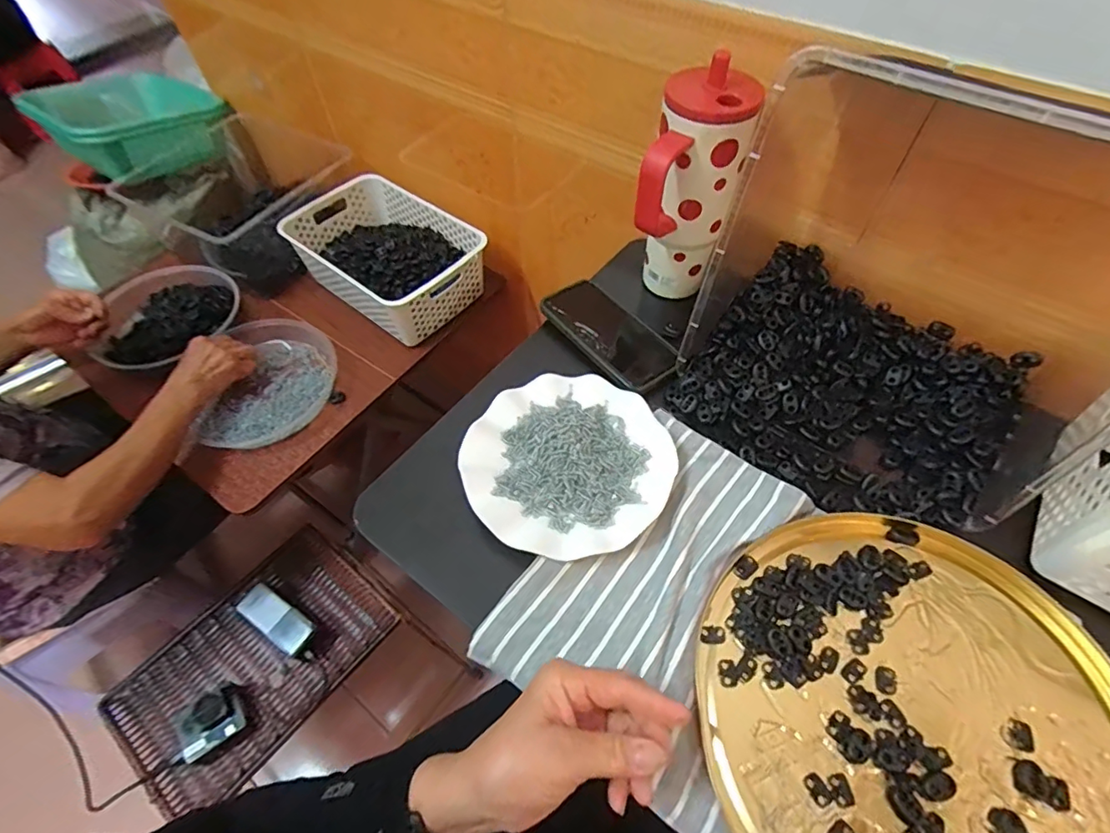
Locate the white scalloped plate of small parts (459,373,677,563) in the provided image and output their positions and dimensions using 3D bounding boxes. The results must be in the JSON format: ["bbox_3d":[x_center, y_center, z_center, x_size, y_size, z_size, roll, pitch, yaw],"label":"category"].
[{"bbox_3d":[0.012,0.040,0.478,0.179,0.016,0.176,0,57,1],"label":"white scalloped plate of small parts"}]

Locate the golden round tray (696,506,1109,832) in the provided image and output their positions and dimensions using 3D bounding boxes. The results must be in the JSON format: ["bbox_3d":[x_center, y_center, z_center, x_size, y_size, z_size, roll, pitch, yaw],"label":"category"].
[{"bbox_3d":[0.250,0.210,0.364,0.285,0.012,0.289,0,57,1],"label":"golden round tray"}]

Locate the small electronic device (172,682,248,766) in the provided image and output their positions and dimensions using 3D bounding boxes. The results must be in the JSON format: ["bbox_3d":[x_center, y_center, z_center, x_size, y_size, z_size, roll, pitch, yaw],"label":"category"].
[{"bbox_3d":[-0.470,0.417,0.715,0.078,0.032,0.060,-36,63,-21],"label":"small electronic device"}]

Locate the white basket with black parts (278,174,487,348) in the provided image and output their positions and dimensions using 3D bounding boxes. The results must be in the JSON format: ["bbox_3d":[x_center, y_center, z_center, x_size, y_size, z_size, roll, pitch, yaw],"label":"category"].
[{"bbox_3d":[-0.280,-0.273,0.885,0.312,0.095,0.210,37,64,23],"label":"white basket with black parts"}]

